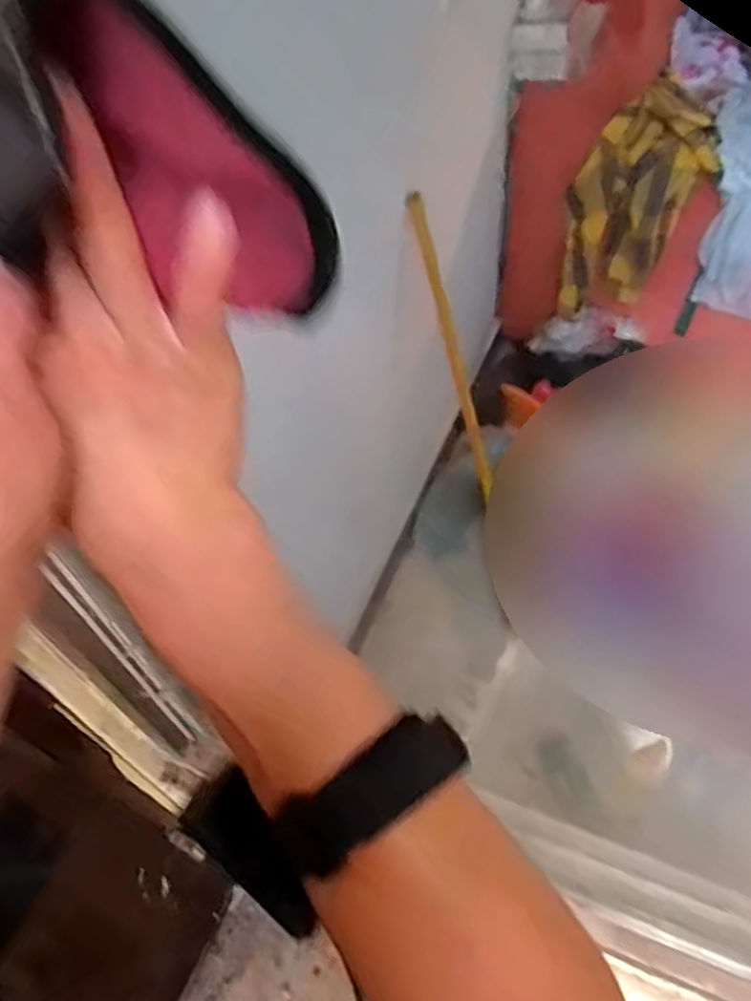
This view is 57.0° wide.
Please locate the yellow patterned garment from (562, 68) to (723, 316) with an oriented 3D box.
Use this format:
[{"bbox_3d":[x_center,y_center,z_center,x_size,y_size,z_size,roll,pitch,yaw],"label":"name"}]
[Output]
[{"bbox_3d":[0.544,-0.621,1.476,0.257,0.414,0.140,-4,53,3],"label":"yellow patterned garment"}]

